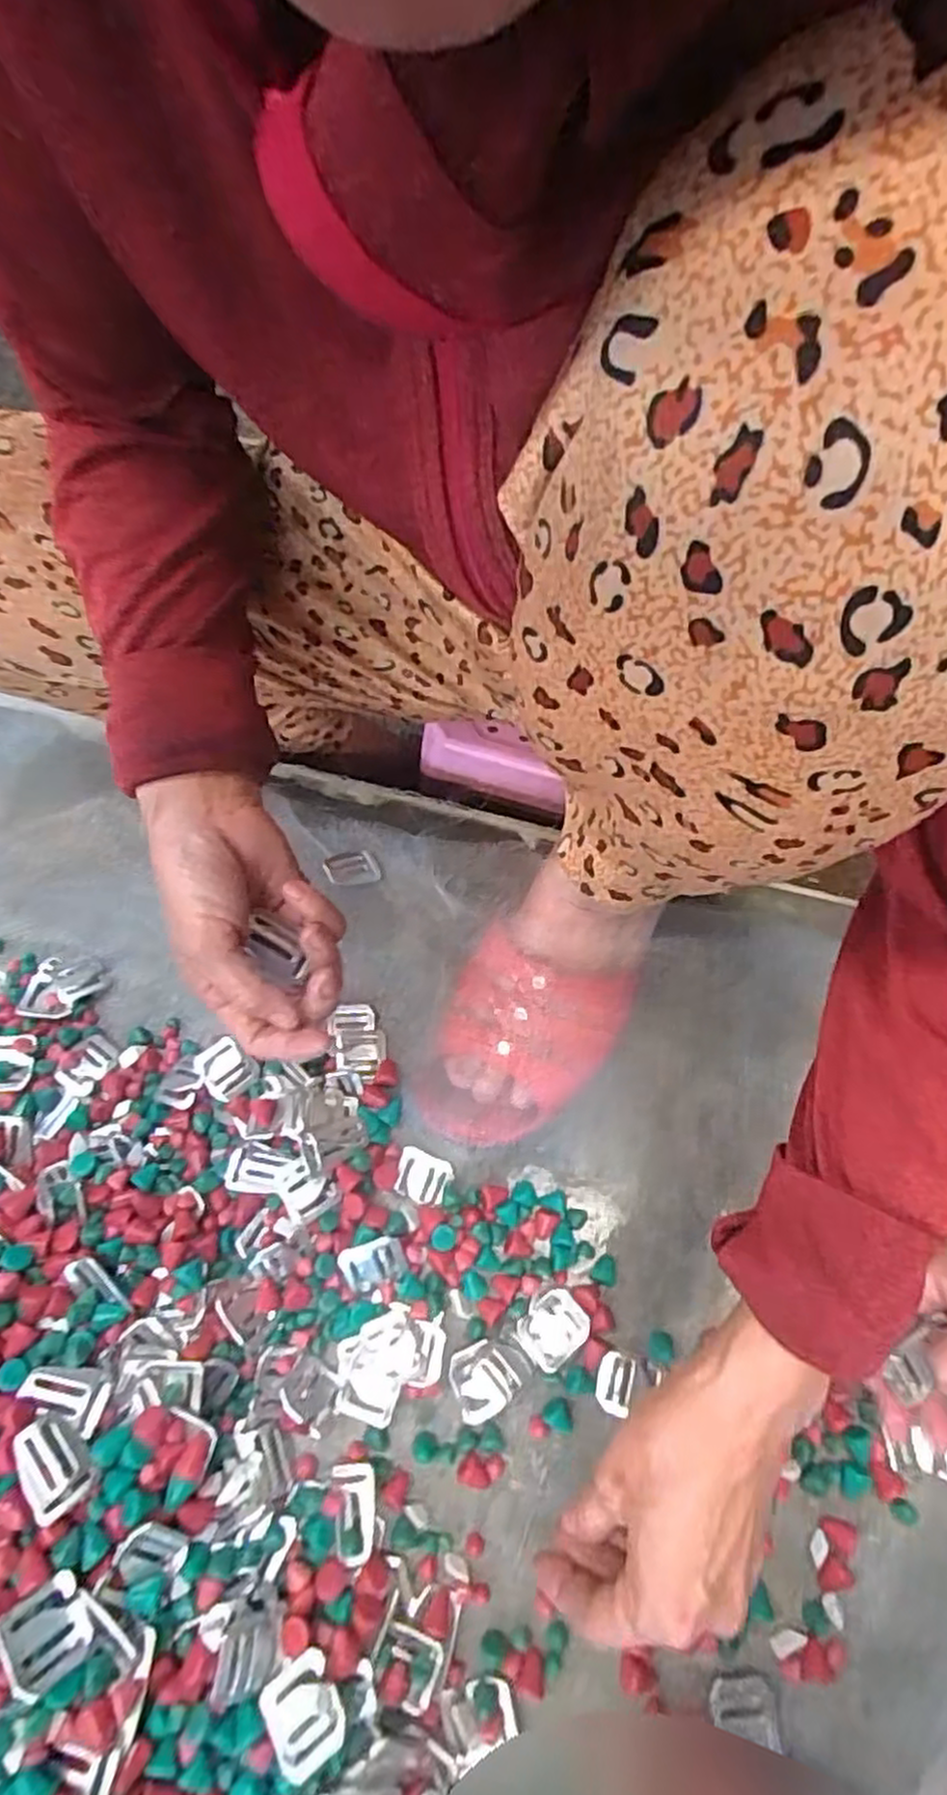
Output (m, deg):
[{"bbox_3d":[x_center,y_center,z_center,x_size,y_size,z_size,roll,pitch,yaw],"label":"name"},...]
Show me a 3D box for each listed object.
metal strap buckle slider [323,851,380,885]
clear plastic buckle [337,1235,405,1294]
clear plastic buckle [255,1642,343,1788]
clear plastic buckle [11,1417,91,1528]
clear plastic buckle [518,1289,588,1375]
[{"bbox_3d":[-0.087,-0.021,0.532,0.036,0.009,0.022,-18,67,-7],"label":"metal strap buckle slider"},{"bbox_3d":[-0.058,0.207,0.423,0.034,0.009,0.024,-17,67,-7],"label":"clear plastic buckle"},{"bbox_3d":[-0.076,0.361,0.330,0.032,0.008,0.037,-30,69,-12],"label":"clear plastic buckle"},{"bbox_3d":[-0.196,0.263,0.346,0.025,0.008,0.040,-18,74,-32],"label":"clear plastic buckle"},{"bbox_3d":[0.044,0.238,0.414,0.035,0.007,0.032,-42,72,-16],"label":"clear plastic buckle"}]

